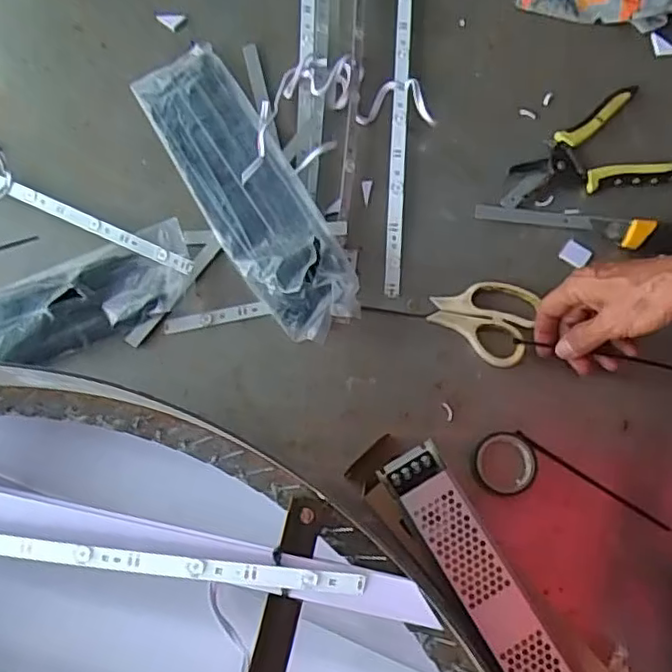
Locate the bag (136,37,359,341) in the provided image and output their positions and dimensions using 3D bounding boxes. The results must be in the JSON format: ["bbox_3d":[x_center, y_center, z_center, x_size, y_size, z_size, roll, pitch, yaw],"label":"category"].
[{"bbox_3d":[-0.089,-0.148,0.600,0.097,0.044,0.335,-29,77,-6],"label":"bag"}]

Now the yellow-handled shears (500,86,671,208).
[{"bbox_3d":[0.245,-0.171,0.618,0.174,0.012,0.107,-26,76,-6],"label":"yellow-handled shears"}]

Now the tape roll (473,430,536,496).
[{"bbox_3d":[0.145,0.110,0.538,0.053,0.021,0.053,0,75,1],"label":"tape roll"}]

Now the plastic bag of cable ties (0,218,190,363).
[{"bbox_3d":[-0.238,-0.035,0.580,0.210,0.027,0.088,-23,76,-5],"label":"plastic bag of cable ties"}]

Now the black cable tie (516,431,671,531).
[{"bbox_3d":[0.222,0.126,0.541,0.147,0.009,0.009,33,78,9],"label":"black cable tie"}]

